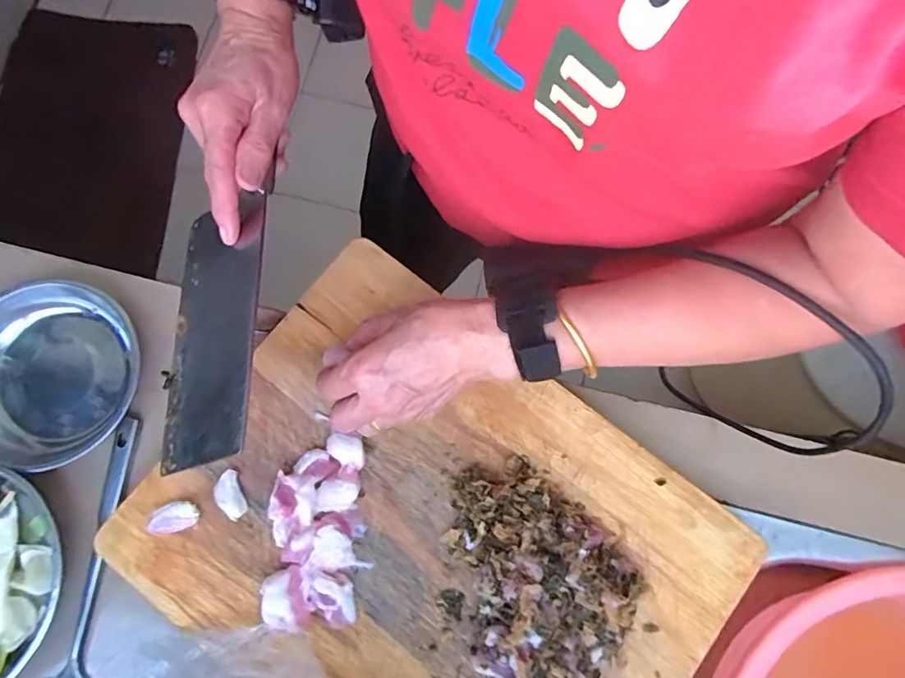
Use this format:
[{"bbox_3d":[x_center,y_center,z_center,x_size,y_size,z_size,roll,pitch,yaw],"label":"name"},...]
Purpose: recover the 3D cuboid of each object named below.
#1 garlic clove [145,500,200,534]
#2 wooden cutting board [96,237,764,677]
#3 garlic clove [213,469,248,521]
[{"bbox_3d":[-0.201,0.129,0.369,0.035,0.009,0.020,-16,77,-6],"label":"garlic clove"},{"bbox_3d":[-0.014,0.145,0.366,0.385,0.031,0.290,37,77,7],"label":"wooden cutting board"},{"bbox_3d":[-0.163,0.114,0.373,0.017,0.012,0.034,-16,76,-6],"label":"garlic clove"}]

